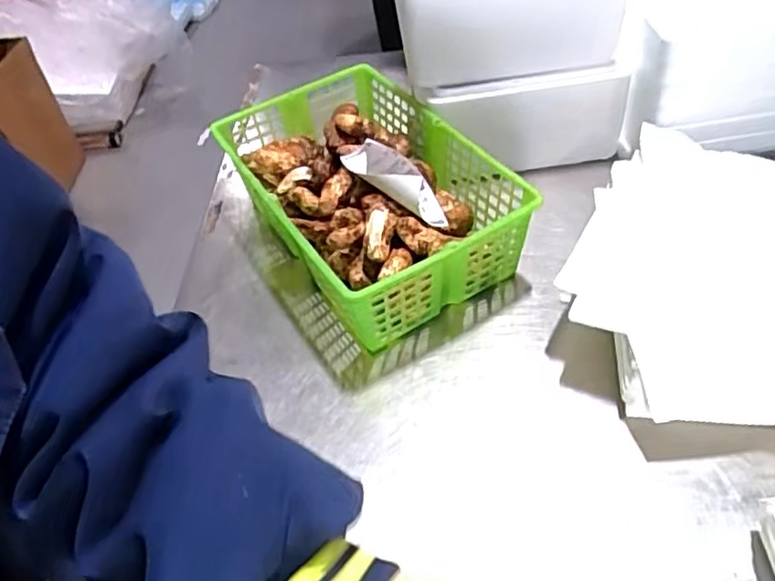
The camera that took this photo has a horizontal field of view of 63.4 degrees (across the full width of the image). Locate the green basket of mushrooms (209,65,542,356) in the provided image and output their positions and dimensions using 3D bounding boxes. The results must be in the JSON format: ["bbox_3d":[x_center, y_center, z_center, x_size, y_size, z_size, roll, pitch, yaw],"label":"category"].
[{"bbox_3d":[-0.027,-0.108,0.714,0.223,0.123,0.381,-27,48,-16],"label":"green basket of mushrooms"}]

